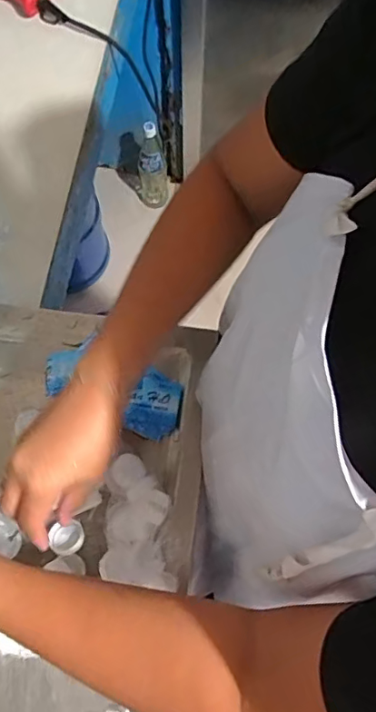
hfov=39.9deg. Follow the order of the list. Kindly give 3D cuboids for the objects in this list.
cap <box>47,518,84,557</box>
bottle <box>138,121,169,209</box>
[{"bbox_3d":[-0.111,0.168,0.477,0.029,0.012,0.027,0,71,0],"label":"cap"},{"bbox_3d":[-0.106,-0.556,1.503,0.089,0.299,0.090,-2,71,-1],"label":"bottle"}]

